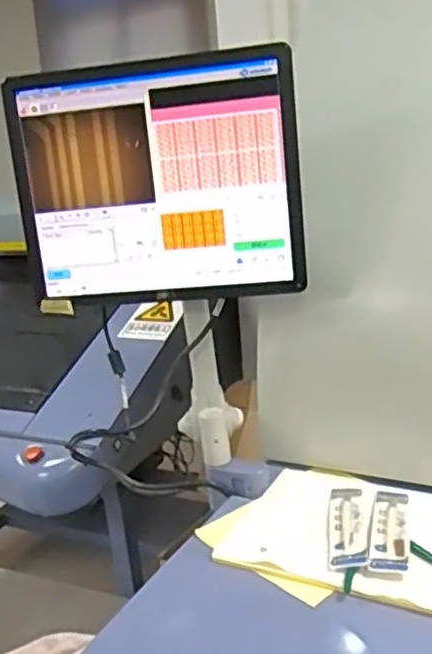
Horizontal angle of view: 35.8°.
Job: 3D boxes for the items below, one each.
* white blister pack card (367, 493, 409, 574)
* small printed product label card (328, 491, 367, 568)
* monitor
[{"bbox_3d":[0.214,0.242,0.821,0.042,0.014,0.179,-1,17,17],"label":"white blister pack card"},{"bbox_3d":[0.164,0.243,0.837,0.044,0.010,0.173,-3,16,11],"label":"small printed product label card"},{"bbox_3d":[-0.076,-0.187,0.872,0.364,0.298,0.040,-3,15,9],"label":"monitor"}]

